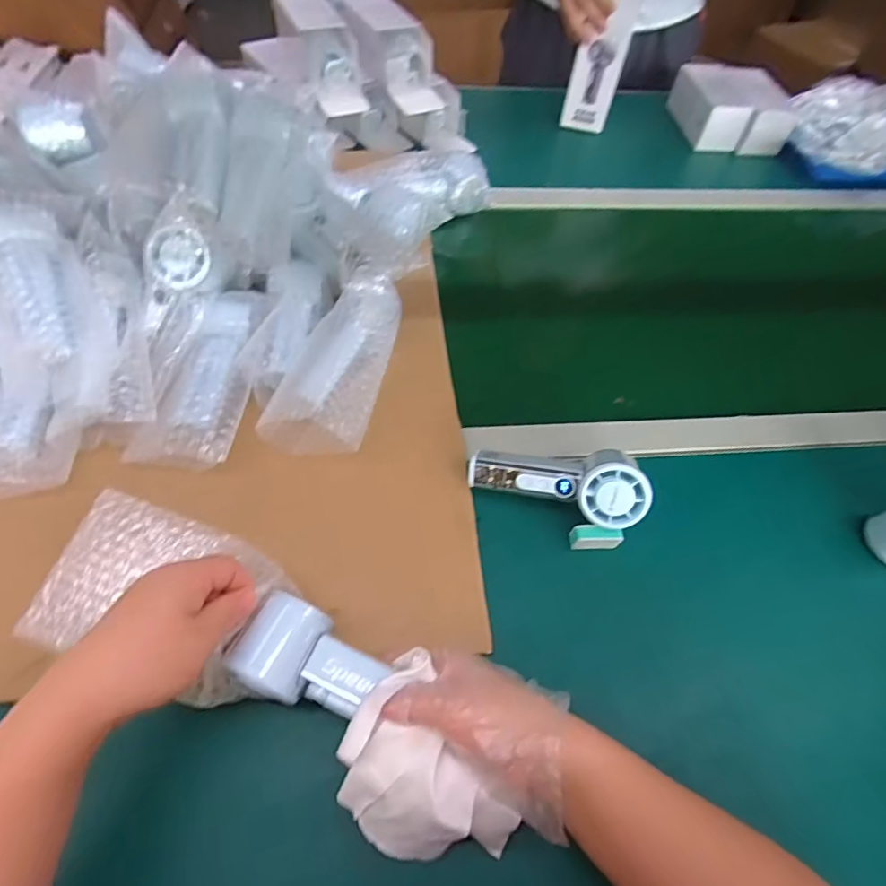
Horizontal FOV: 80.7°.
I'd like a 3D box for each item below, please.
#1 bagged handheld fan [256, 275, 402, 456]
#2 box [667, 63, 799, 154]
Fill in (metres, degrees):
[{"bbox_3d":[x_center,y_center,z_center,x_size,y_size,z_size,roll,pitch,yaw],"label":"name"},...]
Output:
[{"bbox_3d":[-0.092,-0.078,0.497,0.094,0.061,0.193,18,69,8],"label":"bagged handheld fan"},{"bbox_3d":[0.494,-0.581,0.906,0.149,0.071,0.181,-1,56,-4],"label":"box"}]

